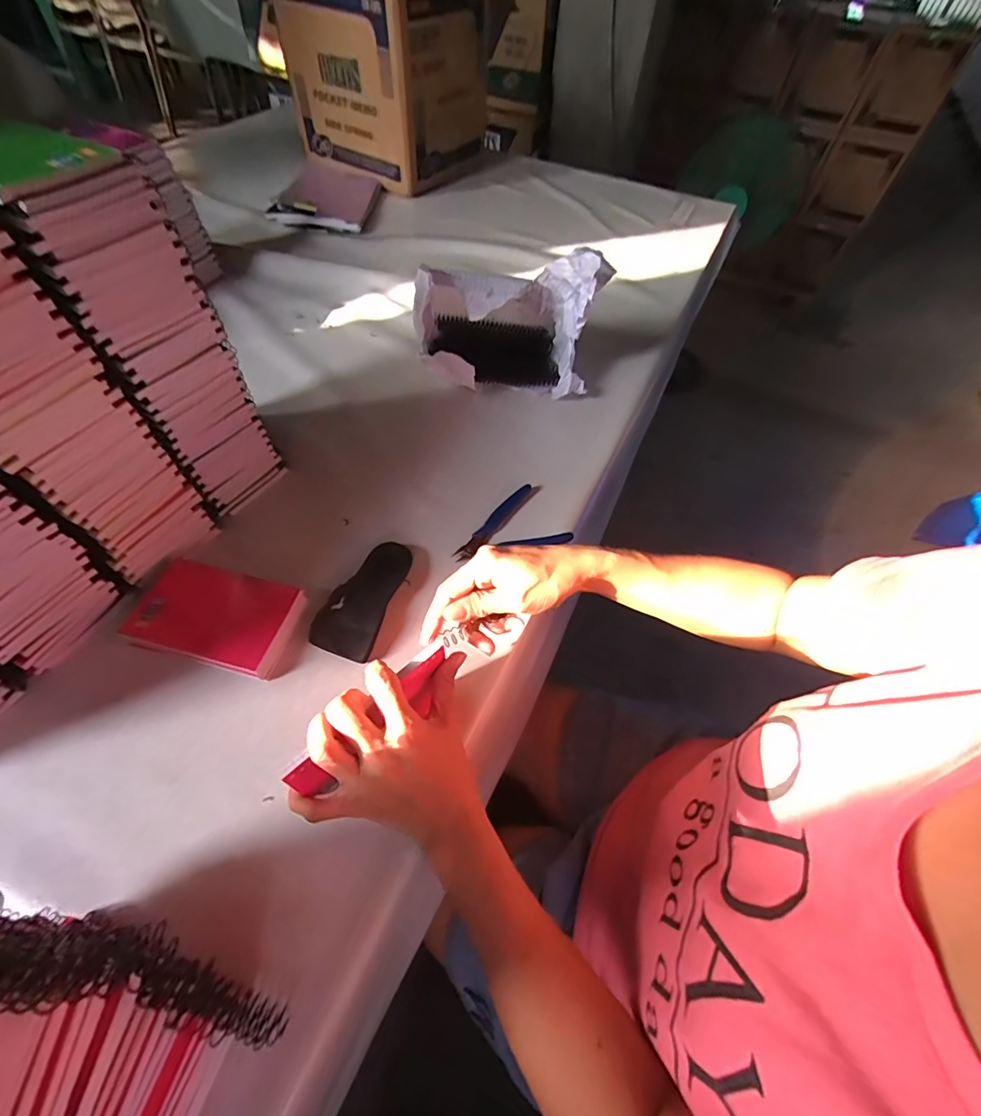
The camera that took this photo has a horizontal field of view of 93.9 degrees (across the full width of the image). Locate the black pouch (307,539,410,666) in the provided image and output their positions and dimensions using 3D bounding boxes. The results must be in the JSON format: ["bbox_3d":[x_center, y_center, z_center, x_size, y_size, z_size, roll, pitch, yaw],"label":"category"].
[{"bbox_3d":[-0.120,0.036,0.439,0.057,0.020,0.120,18,58,8],"label":"black pouch"}]

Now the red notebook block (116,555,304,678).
[{"bbox_3d":[-0.245,0.054,0.415,0.137,0.028,0.083,14,58,5],"label":"red notebook block"}]

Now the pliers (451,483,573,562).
[{"bbox_3d":[0.015,-0.027,0.491,0.117,0.014,0.084,-25,62,-18],"label":"pliers"}]

